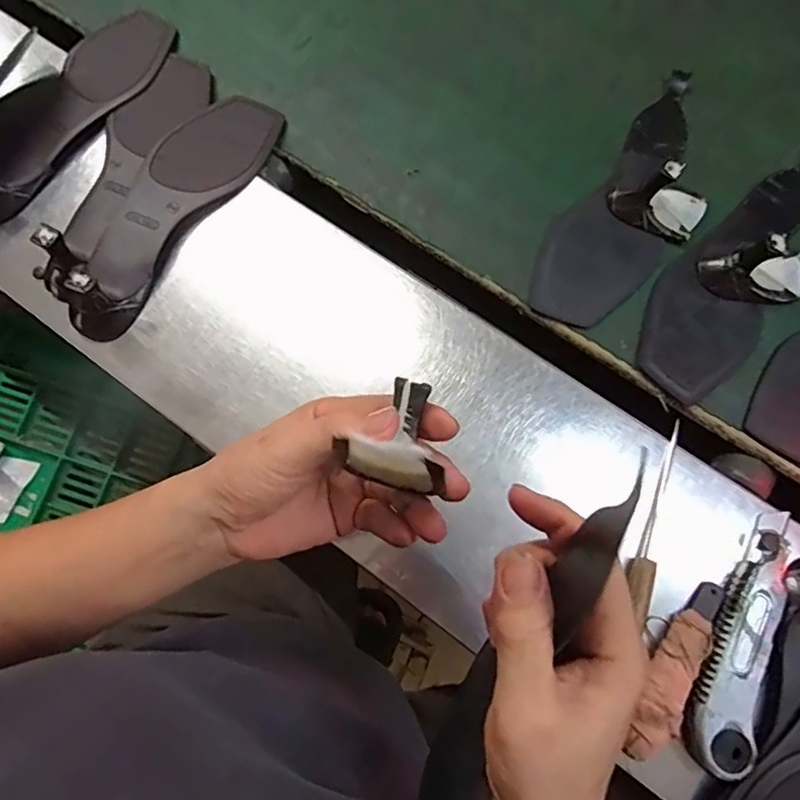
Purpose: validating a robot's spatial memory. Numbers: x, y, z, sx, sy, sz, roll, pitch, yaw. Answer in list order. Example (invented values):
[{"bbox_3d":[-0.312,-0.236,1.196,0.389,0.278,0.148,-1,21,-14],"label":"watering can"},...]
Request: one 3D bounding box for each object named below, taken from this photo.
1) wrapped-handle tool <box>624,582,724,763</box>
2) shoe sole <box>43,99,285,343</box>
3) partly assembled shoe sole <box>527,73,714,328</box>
[{"bbox_3d":[0.171,0.164,0.344,0.025,0.023,0.112,28,77,9],"label":"wrapped-handle tool"},{"bbox_3d":[-0.188,-0.160,0.453,0.080,0.038,0.237,34,78,10],"label":"shoe sole"},{"bbox_3d":[0.196,-0.165,0.438,0.087,0.045,0.242,37,79,10],"label":"partly assembled shoe sole"}]

